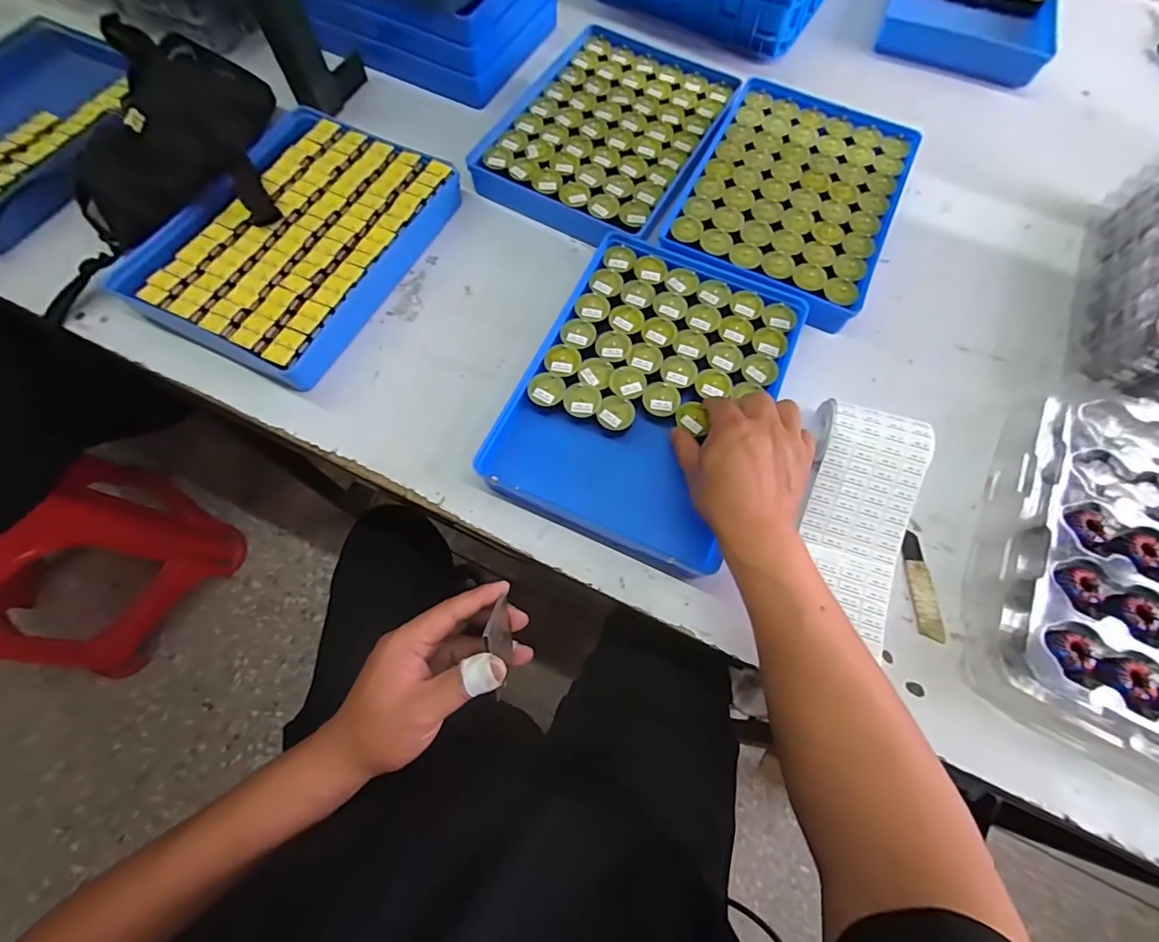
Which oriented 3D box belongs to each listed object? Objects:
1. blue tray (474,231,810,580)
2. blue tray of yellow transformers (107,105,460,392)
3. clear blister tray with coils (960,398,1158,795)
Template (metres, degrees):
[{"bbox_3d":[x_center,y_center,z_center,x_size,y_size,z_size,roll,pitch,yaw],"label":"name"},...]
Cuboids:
[{"bbox_3d":[0.071,-0.082,0.494,0.228,0.039,0.318,23,70,7],"label":"blue tray"},{"bbox_3d":[-0.304,-0.257,0.539,0.230,0.043,0.316,27,70,8],"label":"blue tray of yellow transformers"},{"bbox_3d":[0.499,0.095,0.412,0.269,0.056,0.312,23,70,7],"label":"clear blister tray with coils"}]

